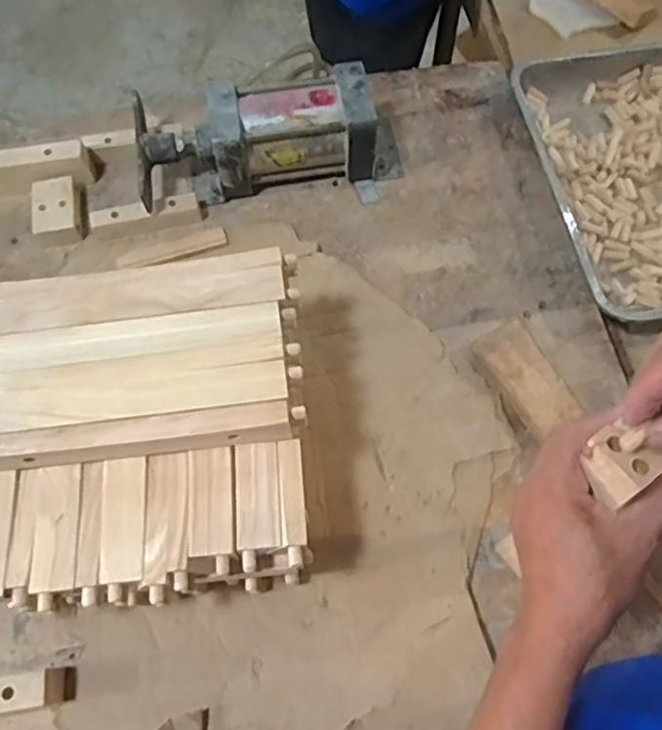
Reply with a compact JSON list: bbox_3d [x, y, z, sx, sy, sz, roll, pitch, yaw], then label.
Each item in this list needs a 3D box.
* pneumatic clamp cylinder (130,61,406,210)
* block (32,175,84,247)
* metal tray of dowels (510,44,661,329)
[{"bbox_3d":[-0.071,-0.266,0.744,0.310,0.106,0.130,-8,64,-2],"label":"pneumatic clamp cylinder"},{"bbox_3d":[-0.324,-0.181,0.746,0.052,0.031,0.077,-12,65,-4],"label":"block"},{"bbox_3d":[0.402,-0.233,0.761,0.298,0.037,0.396,-11,65,-4],"label":"metal tray of dowels"}]

